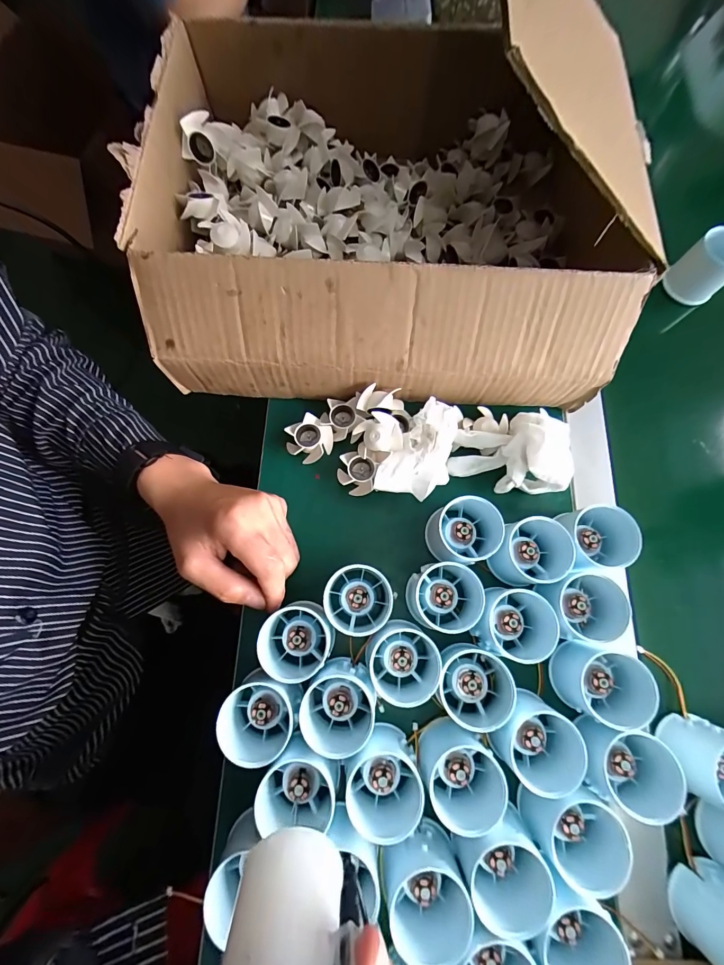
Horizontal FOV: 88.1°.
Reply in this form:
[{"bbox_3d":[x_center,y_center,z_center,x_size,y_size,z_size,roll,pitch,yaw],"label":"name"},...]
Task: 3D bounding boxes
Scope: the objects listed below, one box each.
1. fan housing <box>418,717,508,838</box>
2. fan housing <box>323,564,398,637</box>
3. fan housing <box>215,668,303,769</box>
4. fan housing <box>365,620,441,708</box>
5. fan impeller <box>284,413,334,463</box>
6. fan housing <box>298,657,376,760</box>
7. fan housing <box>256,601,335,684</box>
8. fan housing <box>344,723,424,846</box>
[{"bbox_3d":[0.072,0.211,0.272,0.054,0.047,0.059,0,74,-1],"label":"fan housing"},{"bbox_3d":[-0.002,0.096,0.299,0.056,0.045,0.054,0,74,-1],"label":"fan housing"},{"bbox_3d":[-0.075,0.174,0.273,0.048,0.046,0.049,0,74,-1],"label":"fan housing"},{"bbox_3d":[0.031,0.141,0.288,0.054,0.049,0.058,0,74,-1],"label":"fan housing"},{"bbox_3d":[-0.050,-0.042,0.354,0.041,0.014,0.041,0,74,-1],"label":"fan impeller"},{"bbox_3d":[-0.016,0.166,0.279,0.053,0.047,0.056,7,74,1],"label":"fan housing"},{"bbox_3d":[-0.048,0.124,0.290,0.055,0.042,0.054,0,74,-1],"label":"fan housing"},{"bbox_3d":[0.014,0.216,0.268,0.058,0.046,0.061,1,74,-1],"label":"fan housing"}]

